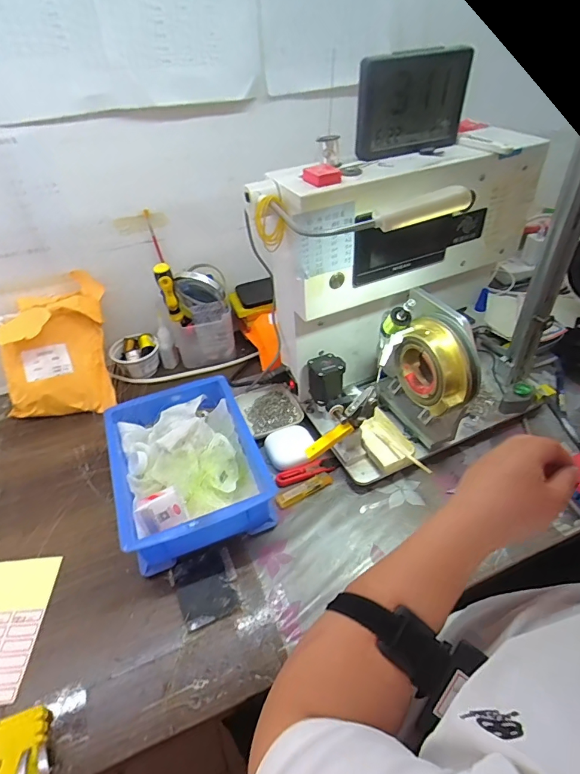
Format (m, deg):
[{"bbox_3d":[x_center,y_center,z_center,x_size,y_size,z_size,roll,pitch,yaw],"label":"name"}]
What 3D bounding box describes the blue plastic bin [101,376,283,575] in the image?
[{"bbox_3d":[-0.135,0.102,0.582,0.183,0.072,0.241,-18,44,-15],"label":"blue plastic bin"}]

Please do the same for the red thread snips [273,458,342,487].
[{"bbox_3d":[0.023,0.114,0.599,0.089,0.008,0.024,-16,43,-13],"label":"red thread snips"}]

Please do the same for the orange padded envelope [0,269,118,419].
[{"bbox_3d":[-0.366,-0.064,0.682,0.149,0.217,0.061,-5,7,-21],"label":"orange padded envelope"}]

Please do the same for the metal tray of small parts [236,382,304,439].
[{"bbox_3d":[-0.030,0.034,0.678,0.079,0.031,0.097,-18,44,-15],"label":"metal tray of small parts"}]

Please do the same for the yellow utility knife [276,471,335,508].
[{"bbox_3d":[0.019,0.135,0.576,0.079,0.009,0.020,-21,44,-18],"label":"yellow utility knife"}]

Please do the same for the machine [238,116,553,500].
[{"bbox_3d":[0.167,-0.098,0.570,0.340,0.351,0.245,-24,45,-21],"label":"machine"}]

